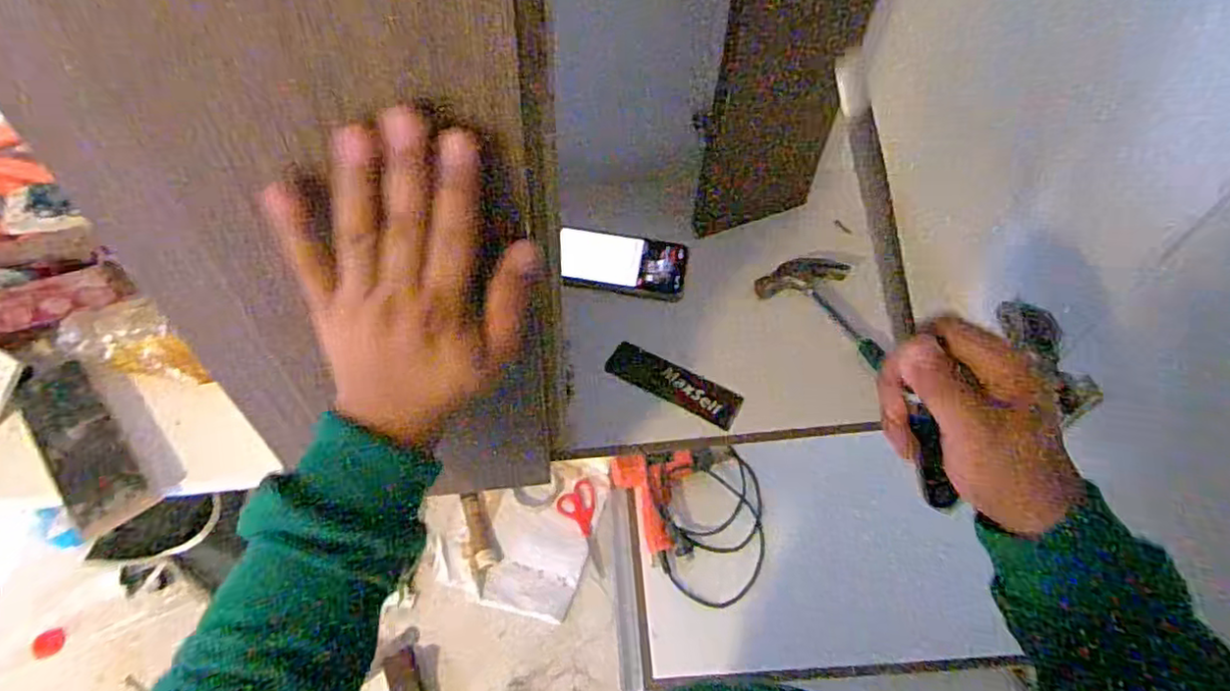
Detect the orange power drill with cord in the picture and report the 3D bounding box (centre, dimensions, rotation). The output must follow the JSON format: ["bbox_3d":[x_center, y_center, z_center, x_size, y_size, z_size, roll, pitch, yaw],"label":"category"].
[{"bbox_3d":[0.131,0.310,1.140,0.270,0.081,0.271,2,53,-2],"label":"orange power drill with cord"}]

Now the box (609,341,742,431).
[{"bbox_3d":[0.058,0.037,0.630,0.131,0.019,0.032,24,56,14],"label":"box"}]

